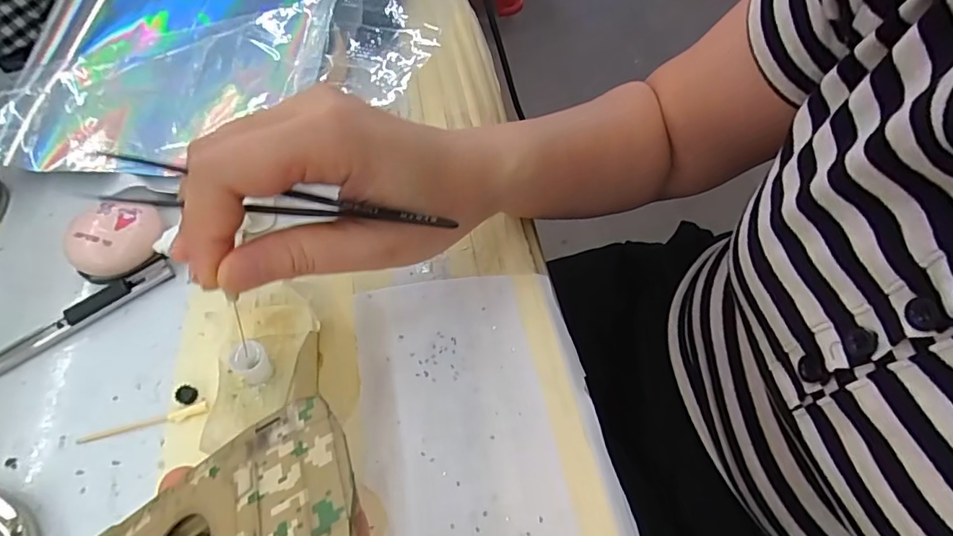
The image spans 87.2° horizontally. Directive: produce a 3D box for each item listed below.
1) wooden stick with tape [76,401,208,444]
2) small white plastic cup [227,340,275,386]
[{"bbox_3d":[-0.158,0.074,0.237,0.060,0.004,0.006,-11,59,-7],"label":"wooden stick with tape"},{"bbox_3d":[-0.094,0.039,0.209,0.015,0.016,0.013,31,64,20],"label":"small white plastic cup"}]

